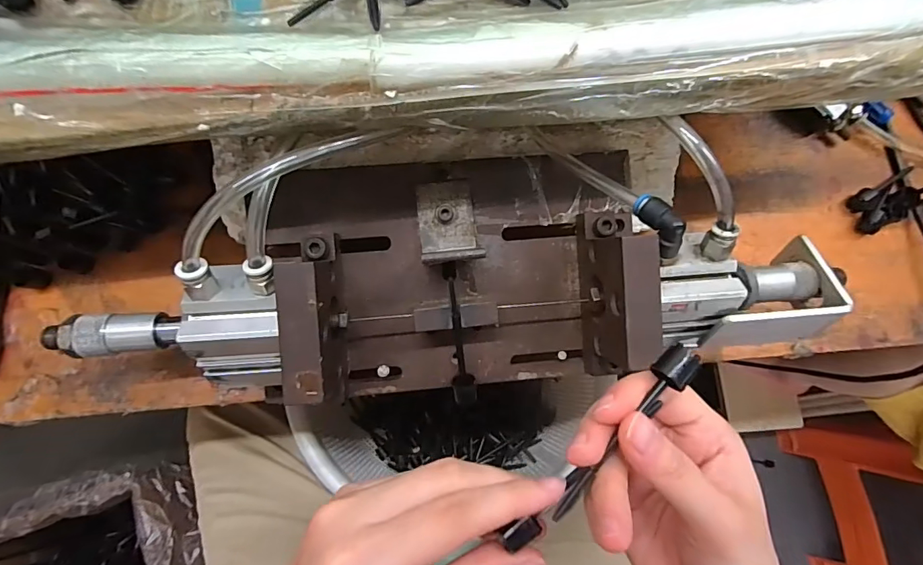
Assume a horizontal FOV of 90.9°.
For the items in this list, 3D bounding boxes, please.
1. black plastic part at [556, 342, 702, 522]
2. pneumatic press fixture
[{"bbox_3d":[0.067,0.061,0.187,0.013,0.009,0.087,39,86,2],"label":"black plastic part"},{"bbox_3d":[-0.003,-0.012,0.284,0.432,0.110,0.148,-5,76,-4],"label":"pneumatic press fixture"}]

